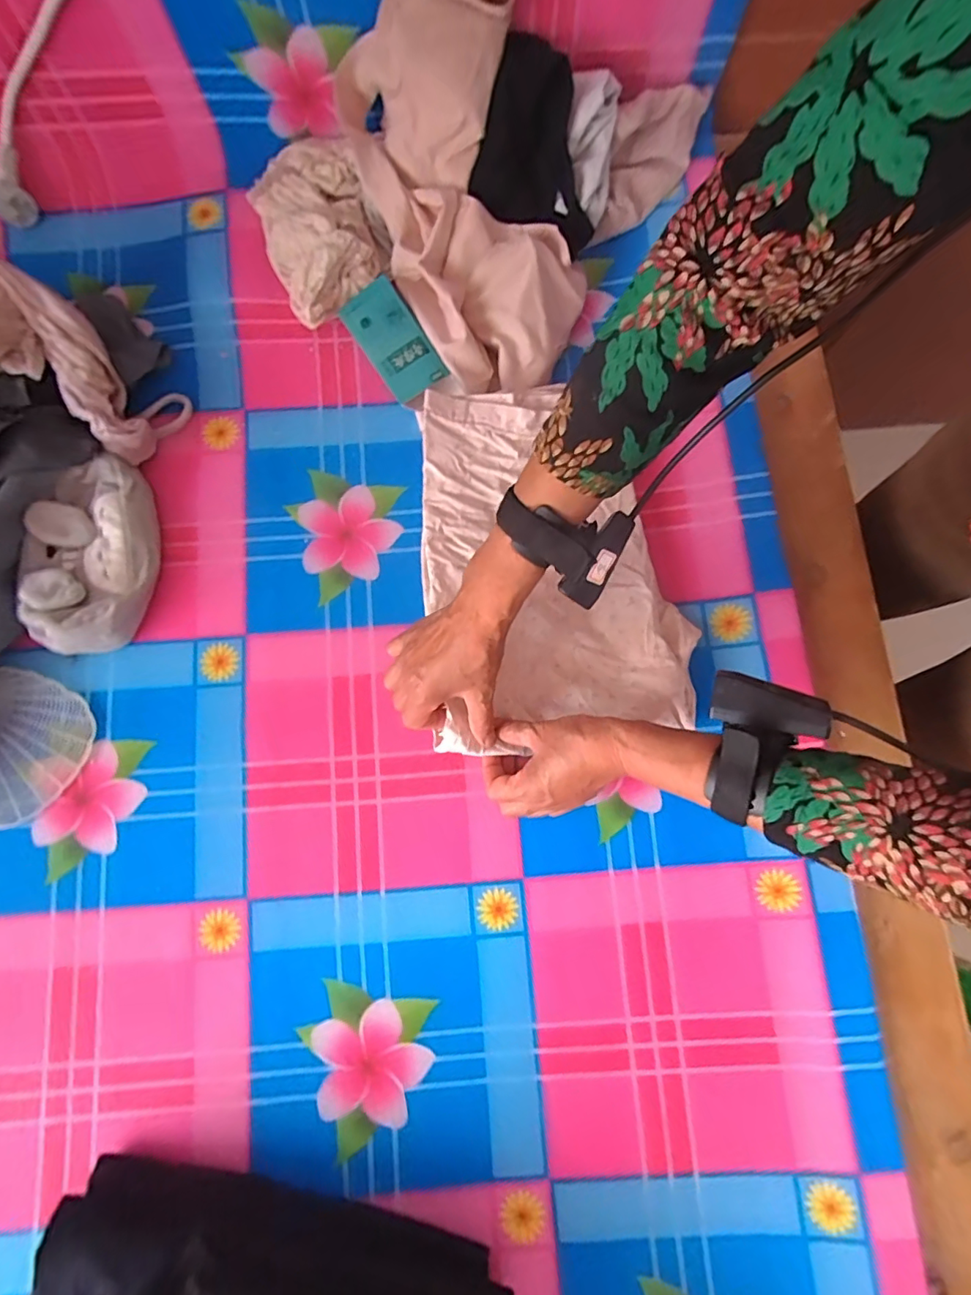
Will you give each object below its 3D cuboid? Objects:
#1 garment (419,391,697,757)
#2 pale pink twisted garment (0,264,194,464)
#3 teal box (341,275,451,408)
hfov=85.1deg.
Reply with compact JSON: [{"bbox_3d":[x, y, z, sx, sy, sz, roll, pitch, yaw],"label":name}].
[{"bbox_3d":[0.062,-0.082,0.495,0.238,0.039,0.330,-6,80,-2],"label":"garment"},{"bbox_3d":[-0.408,-0.260,0.491,0.218,0.054,0.115,32,81,-18],"label":"pale pink twisted garment"},{"bbox_3d":[-0.093,-0.308,0.528,0.059,0.014,0.114,-34,90,2],"label":"teal box"}]

